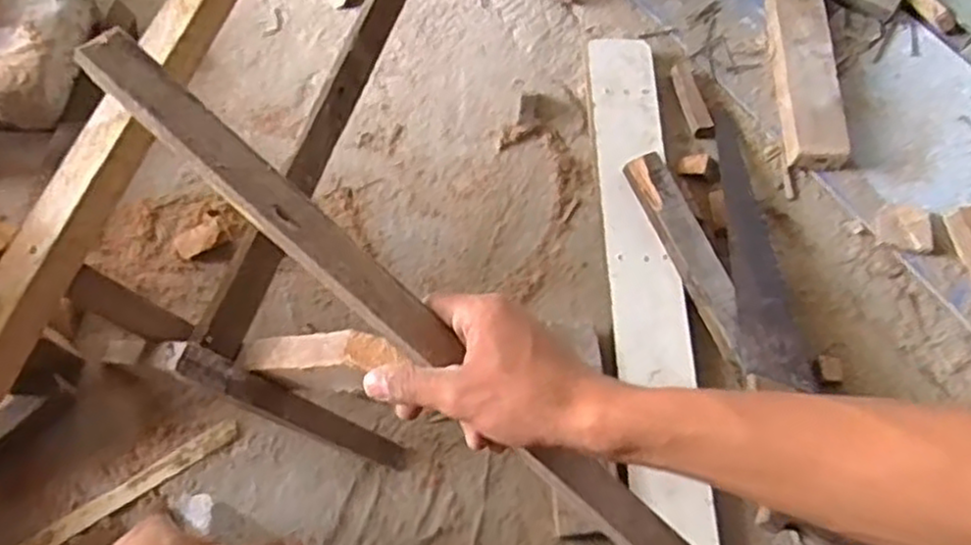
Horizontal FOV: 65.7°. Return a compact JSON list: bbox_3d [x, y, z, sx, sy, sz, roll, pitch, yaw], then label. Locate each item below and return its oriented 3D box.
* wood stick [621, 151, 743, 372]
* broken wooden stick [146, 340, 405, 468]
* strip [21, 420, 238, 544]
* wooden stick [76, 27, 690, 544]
[{"bbox_3d":[0.181,-0.018,0.657,0.034,0.028,0.216,-21,68,-10],"label":"wood stick"},{"bbox_3d":[-0.140,0.102,0.551,0.026,0.208,0.024,-8,55,45],"label":"broken wooden stick"},{"bbox_3d":[-0.319,0.195,0.581,0.271,0.008,0.019,-32,70,-14],"label":"strip"},{"bbox_3d":[-0.032,0.039,0.422,0.463,0.014,0.035,43,70,-7],"label":"wooden stick"}]

